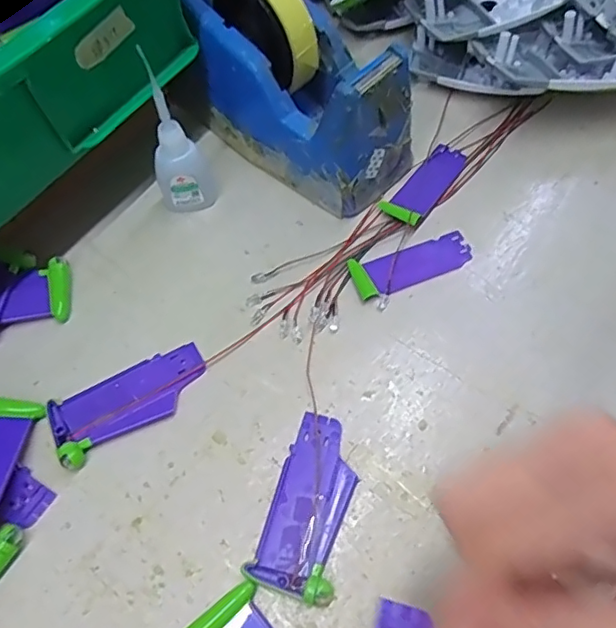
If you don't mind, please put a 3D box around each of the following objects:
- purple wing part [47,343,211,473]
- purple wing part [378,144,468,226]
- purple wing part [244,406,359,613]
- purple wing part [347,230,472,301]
[{"bbox_3d":[-0.100,0.048,0.323,0.089,0.008,0.038,-29,64,-14],"label":"purple wing part"},{"bbox_3d":[0.084,-0.092,0.396,0.029,0.007,0.078,36,68,19],"label":"purple wing part"},{"bbox_3d":[0.003,0.096,0.291,0.041,0.012,0.088,18,63,11],"label":"purple wing part"},{"bbox_3d":[0.067,-0.032,0.363,0.078,0.004,0.029,-16,62,-7],"label":"purple wing part"}]

